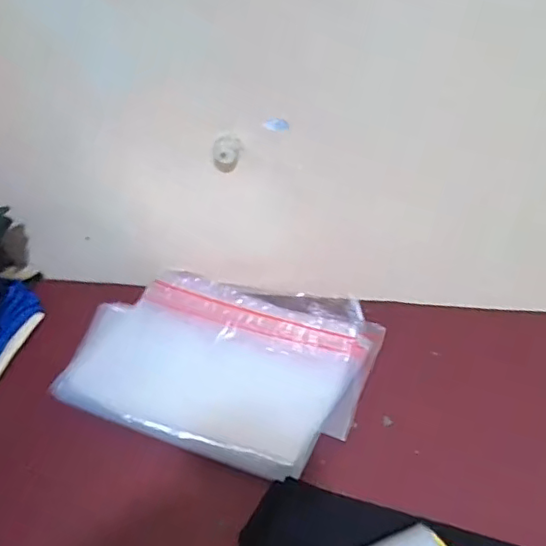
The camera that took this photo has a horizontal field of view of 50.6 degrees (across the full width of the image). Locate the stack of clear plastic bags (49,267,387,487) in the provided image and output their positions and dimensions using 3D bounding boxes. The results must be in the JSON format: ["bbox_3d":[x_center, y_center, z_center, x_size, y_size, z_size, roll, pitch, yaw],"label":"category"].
[{"bbox_3d":[-0.063,0.099,0.711,0.348,0.031,0.267,11,42,16],"label":"stack of clear plastic bags"}]

